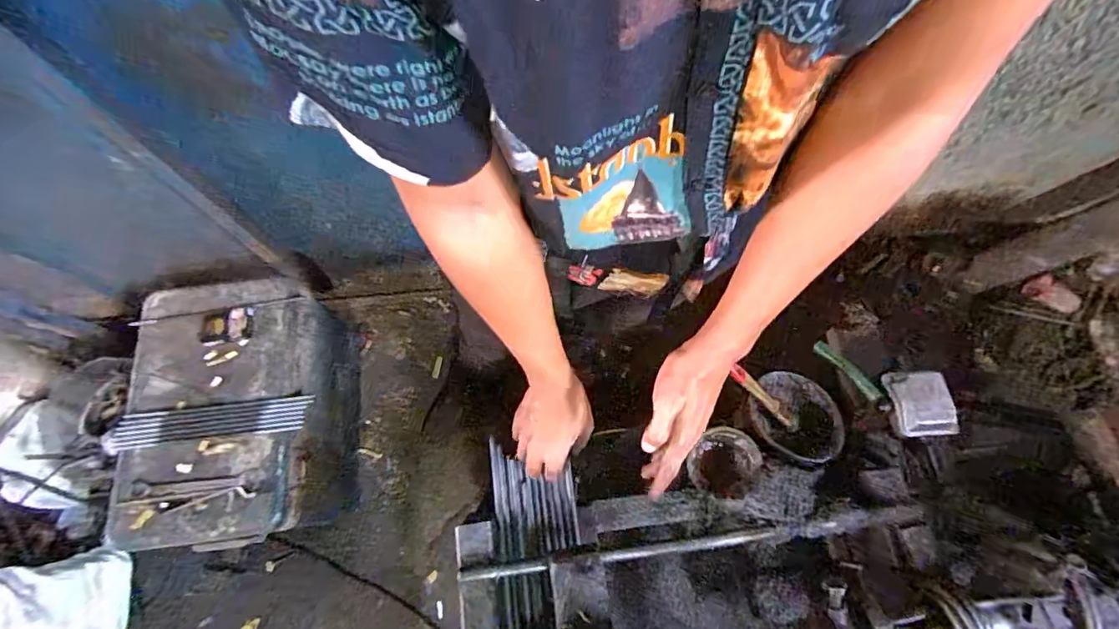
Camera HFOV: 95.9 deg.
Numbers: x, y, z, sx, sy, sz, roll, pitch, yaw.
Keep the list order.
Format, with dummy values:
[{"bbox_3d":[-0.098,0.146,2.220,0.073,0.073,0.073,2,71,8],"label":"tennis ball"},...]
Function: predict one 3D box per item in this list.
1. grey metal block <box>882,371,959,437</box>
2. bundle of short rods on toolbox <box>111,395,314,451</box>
[{"bbox_3d":[0.476,0.115,0.664,0.067,0.039,0.088,-5,72,-4],"label":"grey metal block"},{"bbox_3d":[-0.654,0.200,0.942,0.351,0.020,0.065,-6,72,-4],"label":"bundle of short rods on toolbox"}]

